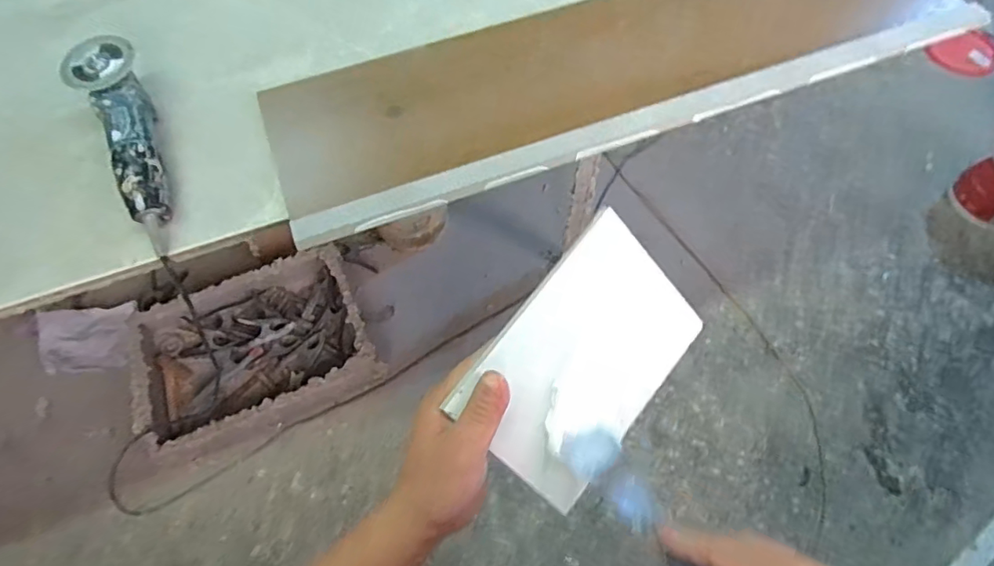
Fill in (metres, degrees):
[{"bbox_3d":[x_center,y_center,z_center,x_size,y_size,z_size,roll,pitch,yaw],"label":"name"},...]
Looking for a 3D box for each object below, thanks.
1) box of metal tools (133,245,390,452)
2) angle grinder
[{"bbox_3d":[-0.673,0.182,1.534,0.610,0.141,0.431,-19,64,-9],"label":"box of metal tools"},{"bbox_3d":[-0.498,-0.195,0.747,0.085,0.077,0.324,-20,83,-9],"label":"angle grinder"}]

